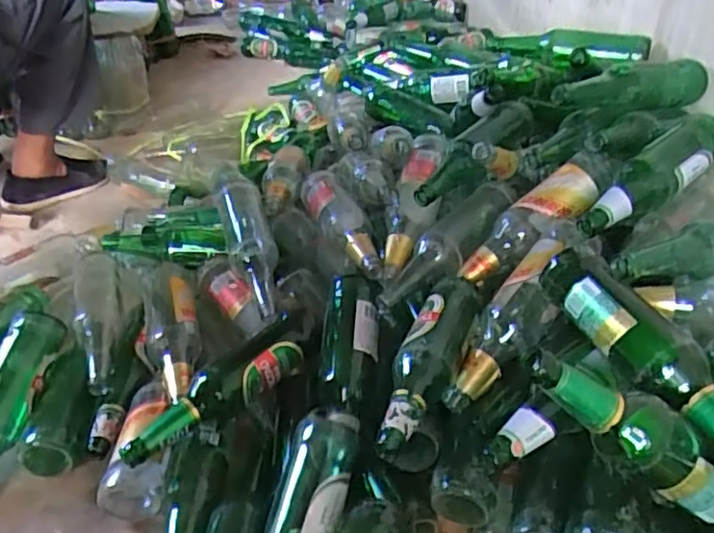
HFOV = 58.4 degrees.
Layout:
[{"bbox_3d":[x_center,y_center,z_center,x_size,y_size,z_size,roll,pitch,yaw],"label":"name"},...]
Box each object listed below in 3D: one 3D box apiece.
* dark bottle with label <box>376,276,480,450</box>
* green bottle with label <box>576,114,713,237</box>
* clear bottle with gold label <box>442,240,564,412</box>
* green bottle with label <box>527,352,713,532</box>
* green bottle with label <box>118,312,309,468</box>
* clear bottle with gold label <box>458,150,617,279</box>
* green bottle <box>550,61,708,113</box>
[{"bbox_3d":[0.079,0.096,0.709,0.064,0.056,0.249,14,37,20],"label":"dark bottle with label"},{"bbox_3d":[0.365,-0.108,0.786,0.272,0.055,0.063,-34,40,-23],"label":"green bottle with label"},{"bbox_3d":[0.176,0.071,0.741,0.071,0.063,0.232,22,67,36],"label":"clear bottle with gold label"},{"bbox_3d":[0.244,0.151,0.542,0.269,0.065,0.055,37,25,-14],"label":"green bottle with label"},{"bbox_3d":[-0.149,0.146,0.747,0.254,0.070,0.060,-27,43,-33],"label":"green bottle with label"},{"bbox_3d":[0.237,-0.059,0.827,0.245,0.058,0.073,-39,33,1],"label":"clear bottle with gold label"},{"bbox_3d":[0.389,-0.257,0.926,0.270,0.060,0.063,-10,36,-14],"label":"green bottle"}]

